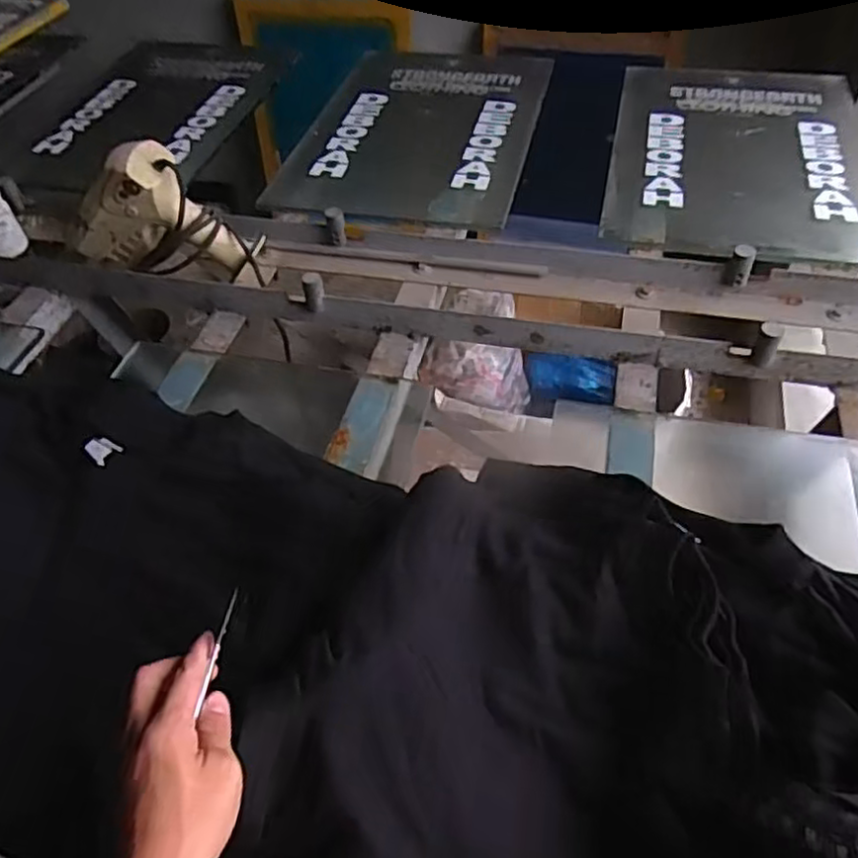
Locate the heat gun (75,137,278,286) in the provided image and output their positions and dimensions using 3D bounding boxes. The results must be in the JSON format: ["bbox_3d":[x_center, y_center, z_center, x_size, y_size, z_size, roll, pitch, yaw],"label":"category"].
[{"bbox_3d":[-0.389,-0.304,0.994,0.293,0.186,0.087,8,50,11],"label":"heat gun"}]

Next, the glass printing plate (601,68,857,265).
[{"bbox_3d":[0.533,-0.485,1.187,0.413,0.015,0.629,9,51,12],"label":"glass printing plate"}]

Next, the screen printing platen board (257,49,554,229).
[{"bbox_3d":[-0.012,-0.595,1.325,0.425,0.017,0.701,8,51,11],"label":"screen printing platen board"}]

